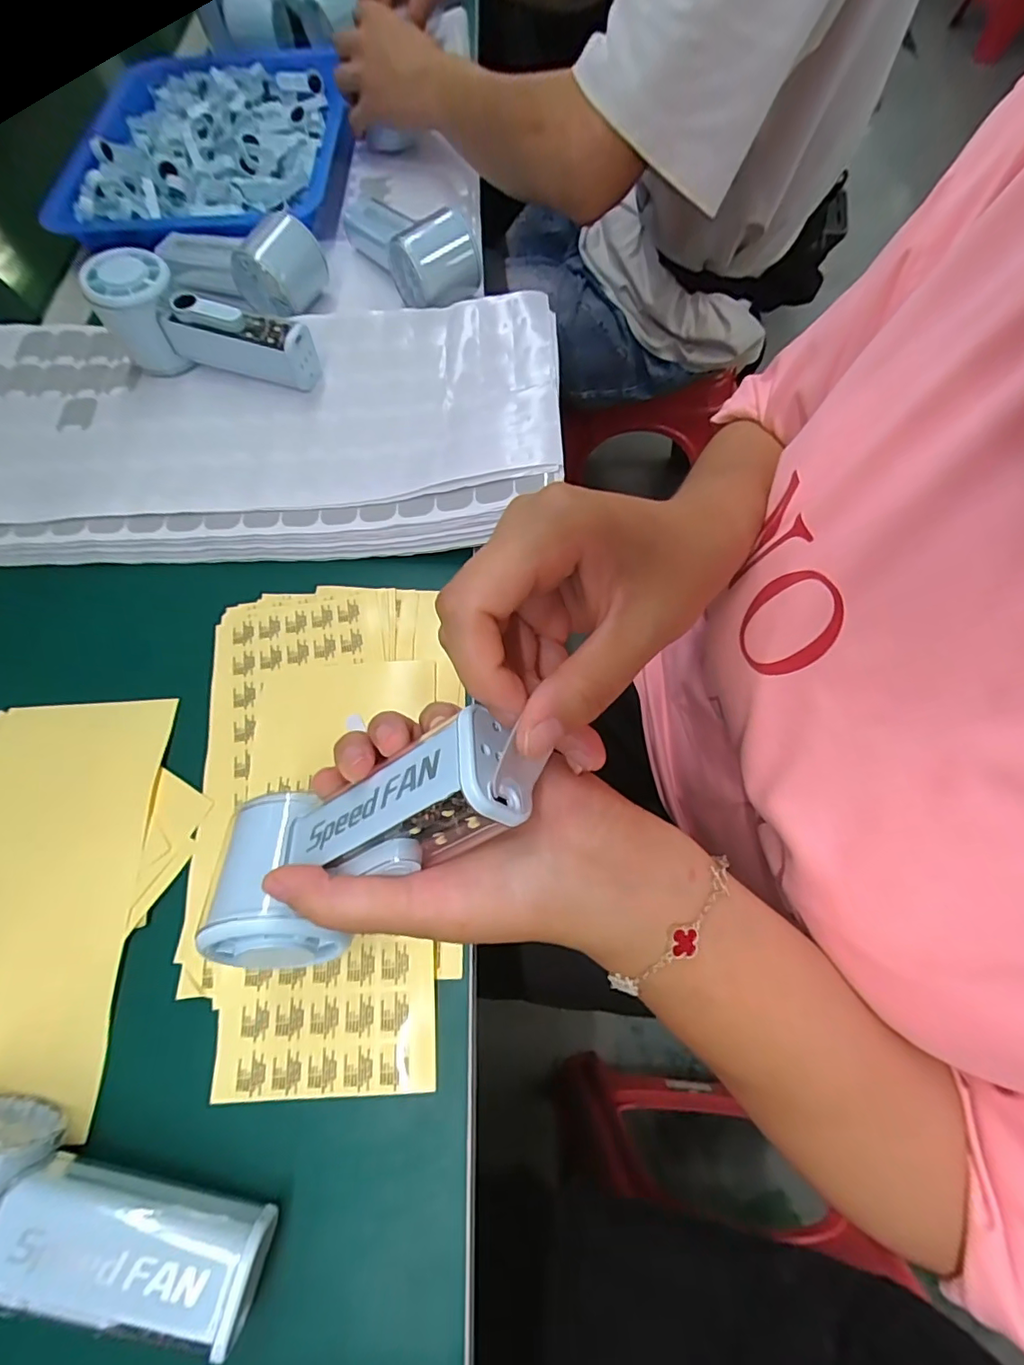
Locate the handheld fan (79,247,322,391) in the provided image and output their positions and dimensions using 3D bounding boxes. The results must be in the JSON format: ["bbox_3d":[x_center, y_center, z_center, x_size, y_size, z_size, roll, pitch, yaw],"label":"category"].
[{"bbox_3d":[-0.221,-0.251,0.378,0.157,0.058,0.056,22,71,11],"label":"handheld fan"}]

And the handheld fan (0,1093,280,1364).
[{"bbox_3d":[-0.173,0.218,0.204,0.154,0.058,0.063,16,70,9],"label":"handheld fan"}]

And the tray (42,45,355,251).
[{"bbox_3d":[-0.315,-0.578,0.550,0.281,0.039,0.366,-7,65,1],"label":"tray"}]

